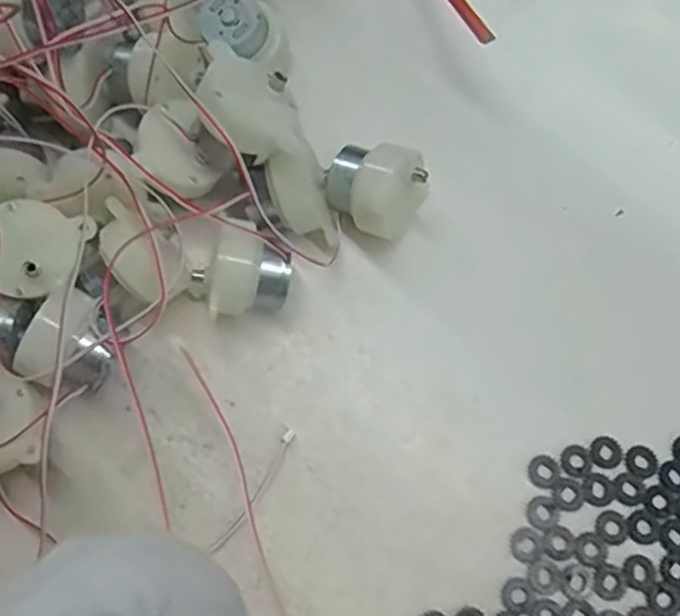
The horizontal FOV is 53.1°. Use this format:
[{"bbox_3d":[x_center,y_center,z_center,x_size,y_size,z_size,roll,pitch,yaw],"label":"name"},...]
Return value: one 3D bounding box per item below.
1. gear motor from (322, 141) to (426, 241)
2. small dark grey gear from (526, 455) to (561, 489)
[{"bbox_3d":[0.011,-0.042,0.242,0.031,0.033,0.033,0,72,0],"label":"gear motor"},{"bbox_3d":[0.068,0.054,0.223,0.010,0.004,0.011,0,72,0],"label":"small dark grey gear"}]

